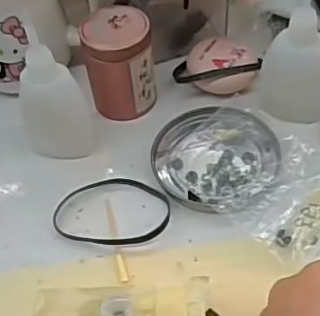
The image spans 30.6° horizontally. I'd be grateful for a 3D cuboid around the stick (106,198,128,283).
[{"bbox_3d":[-0.026,0.047,0.344,0.005,0.004,0.060,-12,51,-4],"label":"stick"}]

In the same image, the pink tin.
[{"bbox_3d":[-0.026,-0.064,0.388,0.042,0.058,0.043,-10,51,-3],"label":"pink tin"}]

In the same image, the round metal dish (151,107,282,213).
[{"bbox_3d":[0.034,0.000,0.367,0.077,0.007,0.078,-3,51,3],"label":"round metal dish"}]

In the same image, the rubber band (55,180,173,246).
[{"bbox_3d":[-0.028,0.031,0.356,0.070,0.004,0.048,6,52,10],"label":"rubber band"}]

